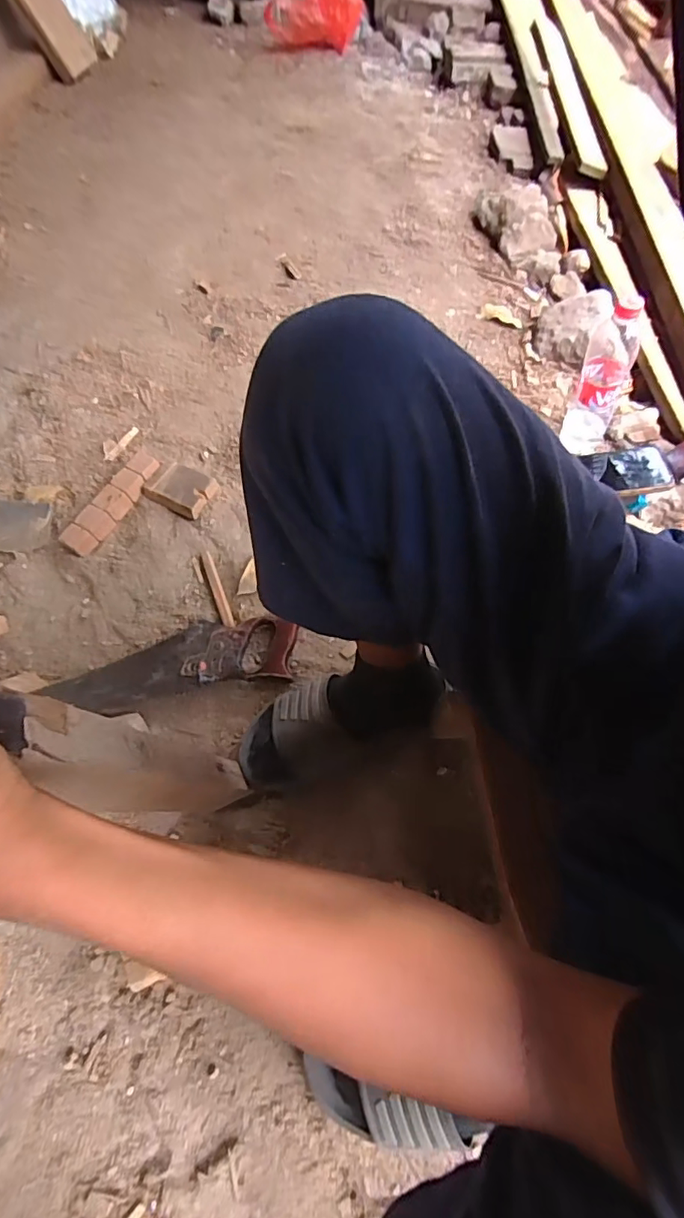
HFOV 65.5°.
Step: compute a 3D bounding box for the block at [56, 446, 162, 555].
[{"bbox_3d":[-0.352,-0.169,0.825,0.046,0.034,0.194,26,65,14],"label":"block"}]

